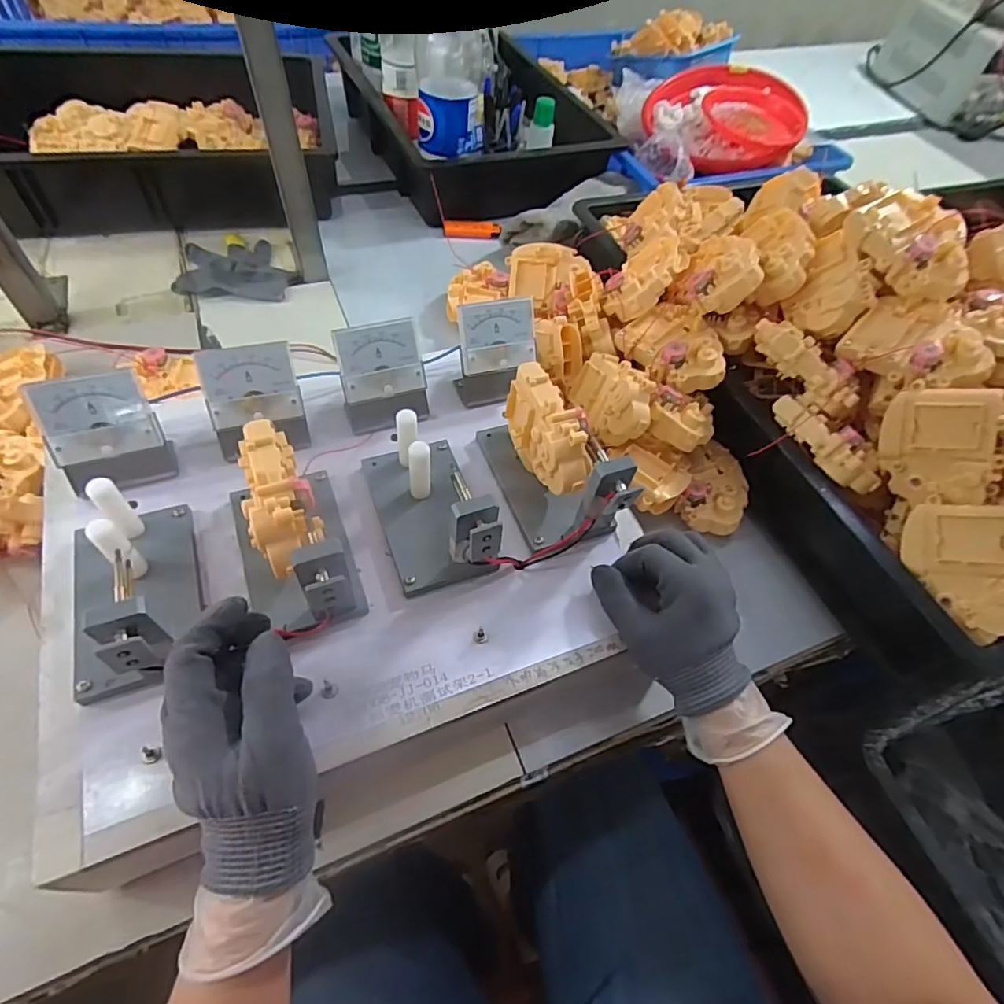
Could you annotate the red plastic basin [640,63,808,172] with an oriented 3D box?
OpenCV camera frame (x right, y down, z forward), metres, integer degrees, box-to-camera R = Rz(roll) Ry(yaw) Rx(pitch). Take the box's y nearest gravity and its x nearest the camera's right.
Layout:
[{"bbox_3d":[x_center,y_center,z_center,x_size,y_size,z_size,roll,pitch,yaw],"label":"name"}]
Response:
[{"bbox_3d":[0.342,-0.595,0.875,0.236,0.062,0.260,9,55,1],"label":"red plastic basin"}]

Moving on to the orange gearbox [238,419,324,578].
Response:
[{"bbox_3d":[-0.135,-0.008,0.337,0.036,0.033,0.095,-18,59,-17],"label":"orange gearbox"}]

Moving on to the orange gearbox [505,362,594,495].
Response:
[{"bbox_3d":[0.032,-0.043,0.415,0.041,0.077,0.099,-13,58,-14],"label":"orange gearbox"}]

